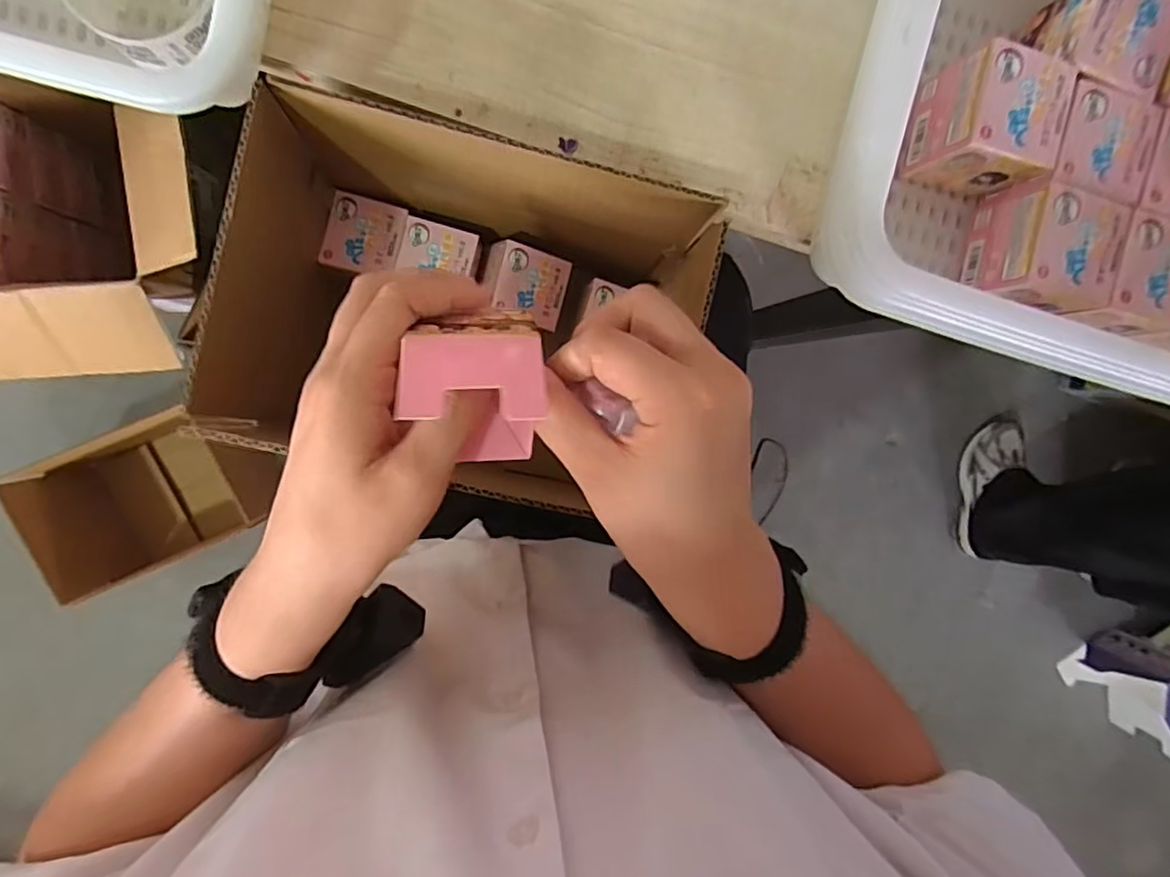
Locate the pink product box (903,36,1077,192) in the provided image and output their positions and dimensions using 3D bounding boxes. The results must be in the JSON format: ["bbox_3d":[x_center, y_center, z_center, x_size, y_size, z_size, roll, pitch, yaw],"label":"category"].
[{"bbox_3d":[0.244,-0.192,0.377,0.061,0.064,0.060,11,93,-8],"label":"pink product box"}]

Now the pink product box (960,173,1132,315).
[{"bbox_3d":[0.286,-0.118,0.390,0.060,0.066,0.068,13,93,-8],"label":"pink product box"}]

